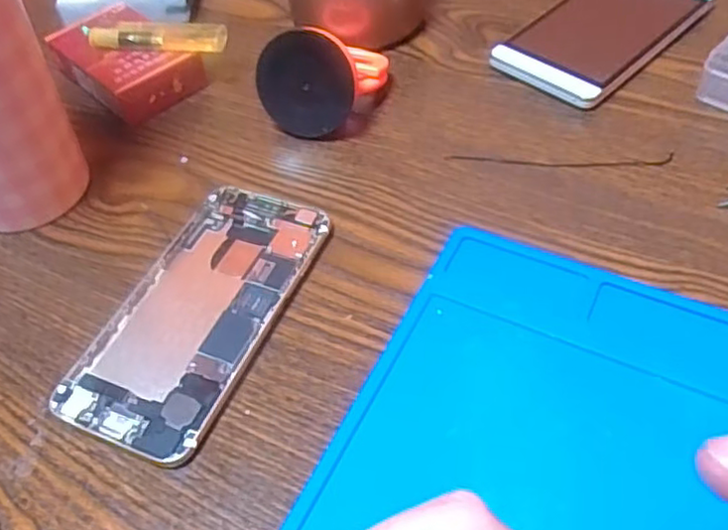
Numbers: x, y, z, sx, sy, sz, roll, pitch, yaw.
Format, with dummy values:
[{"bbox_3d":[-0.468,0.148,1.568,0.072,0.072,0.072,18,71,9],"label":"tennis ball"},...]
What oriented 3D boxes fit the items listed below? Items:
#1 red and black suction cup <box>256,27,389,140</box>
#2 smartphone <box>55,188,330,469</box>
[{"bbox_3d":[-0.023,-0.102,0.382,0.061,0.055,0.055,31,25,2],"label":"red and black suction cup"},{"bbox_3d":[-0.071,0.018,0.301,0.067,0.007,0.136,17,54,18],"label":"smartphone"}]

